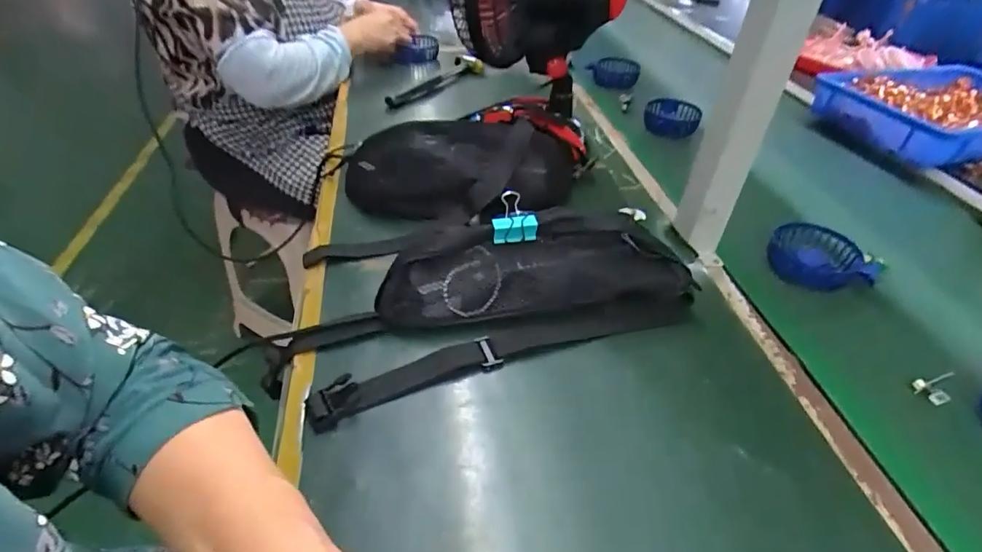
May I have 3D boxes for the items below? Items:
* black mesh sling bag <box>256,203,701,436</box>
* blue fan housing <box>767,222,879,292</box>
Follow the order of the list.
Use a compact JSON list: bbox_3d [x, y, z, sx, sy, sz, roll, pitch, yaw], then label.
[{"bbox_3d":[-0.010,0.010,0.466,0.375,0.078,0.149,-14,43,-16],"label":"black mesh sling bag"},{"bbox_3d":[0.360,-0.016,0.564,0.102,0.063,0.041,29,48,29],"label":"blue fan housing"}]

